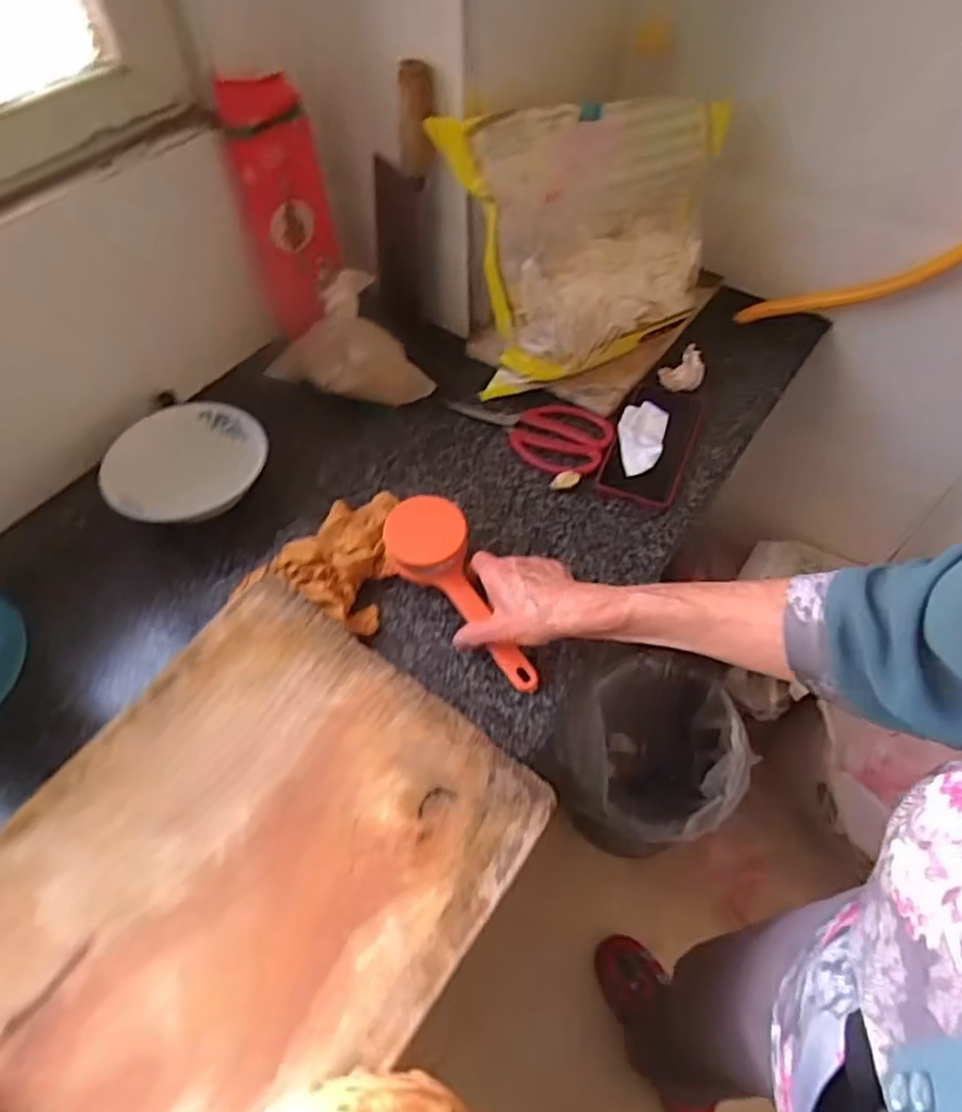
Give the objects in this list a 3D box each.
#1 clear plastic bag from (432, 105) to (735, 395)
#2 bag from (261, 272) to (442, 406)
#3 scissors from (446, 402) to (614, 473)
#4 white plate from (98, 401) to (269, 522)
[{"bbox_3d":[0.123,-0.313,0.714,0.282,0.254,0.122,-19,57,-13],"label":"clear plastic bag"},{"bbox_3d":[-0.143,-0.228,0.740,0.186,0.119,0.055,8,56,5],"label":"bag"},{"bbox_3d":[0.053,-0.143,0.739,0.176,0.016,0.100,26,59,17],"label":"scissors"},{"bbox_3d":[-0.278,-0.093,0.664,0.139,0.033,0.143,6,55,4],"label":"white plate"}]

